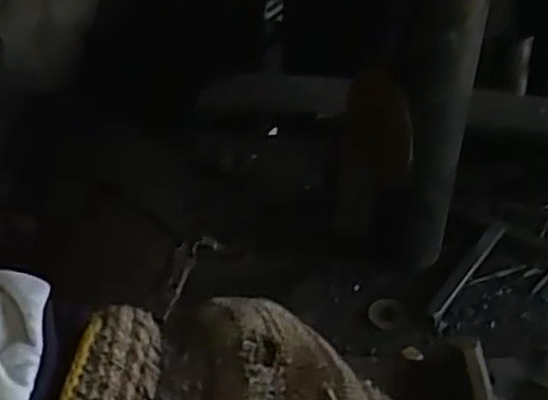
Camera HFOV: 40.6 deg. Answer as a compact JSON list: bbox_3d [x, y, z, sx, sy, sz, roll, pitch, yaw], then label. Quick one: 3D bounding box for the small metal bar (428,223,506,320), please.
[{"bbox_3d":[0.140,0.049,0.537,0.011,0.007,0.115,28,48,26],"label":"small metal bar"}]

